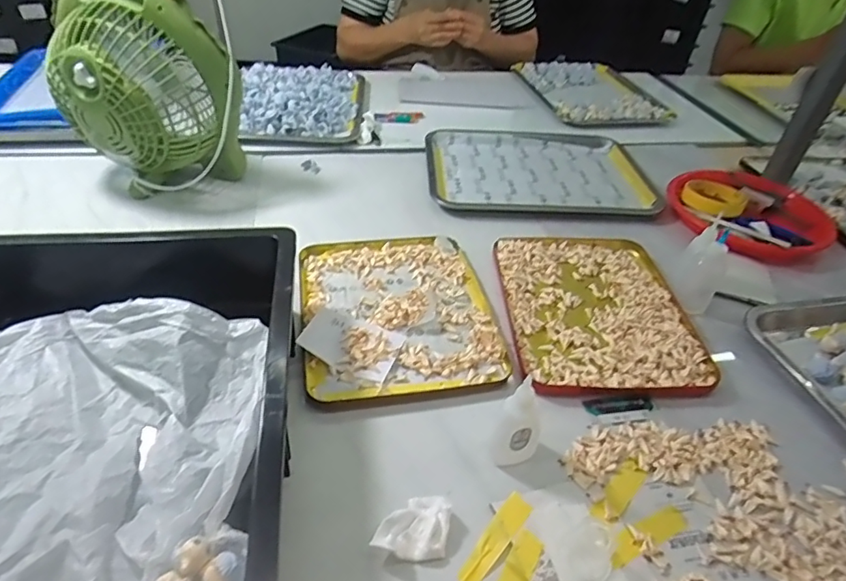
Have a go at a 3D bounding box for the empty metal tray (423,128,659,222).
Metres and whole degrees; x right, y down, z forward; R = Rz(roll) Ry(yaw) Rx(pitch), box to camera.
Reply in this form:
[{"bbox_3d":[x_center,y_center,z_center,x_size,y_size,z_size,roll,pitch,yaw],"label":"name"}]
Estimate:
[{"bbox_3d":[0.178,-0.197,0.821,0.338,0.019,0.266,1,40,-4],"label":"empty metal tray"}]

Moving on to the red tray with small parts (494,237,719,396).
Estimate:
[{"bbox_3d":[0.194,0.017,0.578,0.196,0.014,0.250,1,40,-4],"label":"red tray with small parts"}]

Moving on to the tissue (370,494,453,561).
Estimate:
[{"bbox_3d":[-0.007,0.176,0.379,0.053,0.015,0.048,8,40,4],"label":"tissue"}]

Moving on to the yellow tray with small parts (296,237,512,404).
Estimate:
[{"bbox_3d":[-0.030,0.015,0.558,0.200,0.016,0.243,-5,41,-10],"label":"yellow tray with small parts"}]

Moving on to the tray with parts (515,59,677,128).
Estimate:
[{"bbox_3d":[0.394,-0.471,1.171,0.272,0.031,0.405,-5,41,-11],"label":"tray with parts"}]

